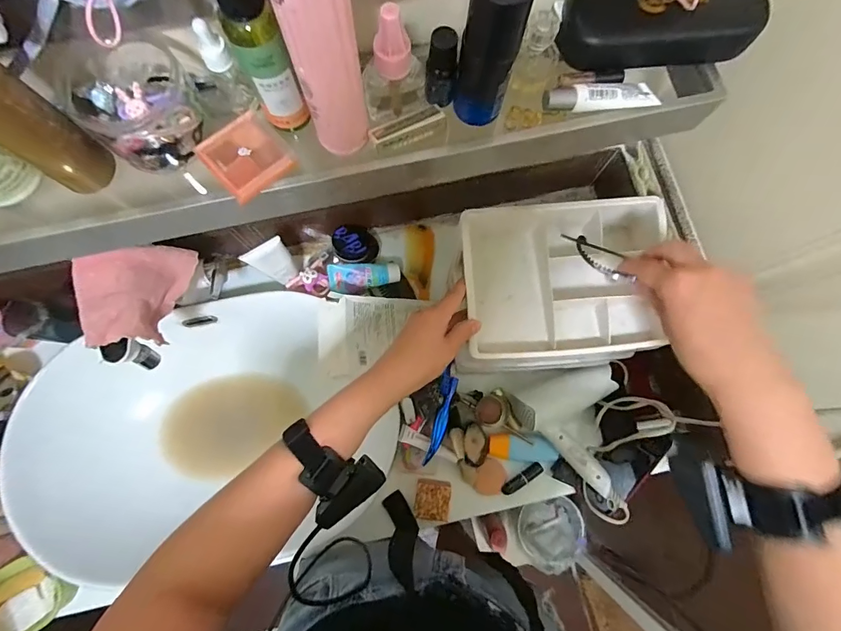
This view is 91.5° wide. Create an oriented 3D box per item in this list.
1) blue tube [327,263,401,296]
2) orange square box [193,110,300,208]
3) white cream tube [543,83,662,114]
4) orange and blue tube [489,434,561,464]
[{"bbox_3d":[-0.093,-0.062,0.688,0.117,0.035,0.045,-3,79,-1],"label":"blue tube"},{"bbox_3d":[-0.143,-0.131,0.334,0.061,0.017,0.063,-43,83,-8],"label":"orange square box"},{"bbox_3d":[0.152,-0.187,0.346,0.099,0.015,0.025,-5,79,-1],"label":"white cream tube"},{"bbox_3d":[0.165,0.212,0.654,0.108,0.019,0.043,3,79,0],"label":"orange and blue tube"}]

